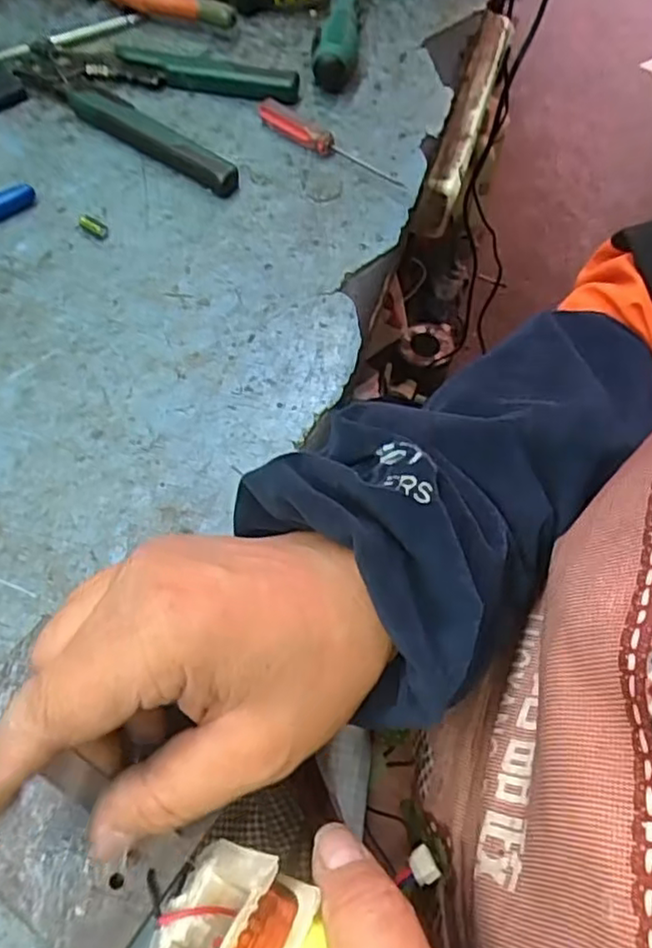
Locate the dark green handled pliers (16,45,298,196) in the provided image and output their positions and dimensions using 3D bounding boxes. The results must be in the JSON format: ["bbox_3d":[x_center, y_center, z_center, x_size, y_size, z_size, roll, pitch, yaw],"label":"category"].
[{"bbox_3d":[-0.102,-0.256,0.442,0.173,0.015,0.112,32,66,14],"label":"dark green handled pliers"}]

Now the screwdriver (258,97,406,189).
[{"bbox_3d":[0.002,-0.210,0.421,0.109,0.013,0.016,35,67,15],"label":"screwdriver"}]

